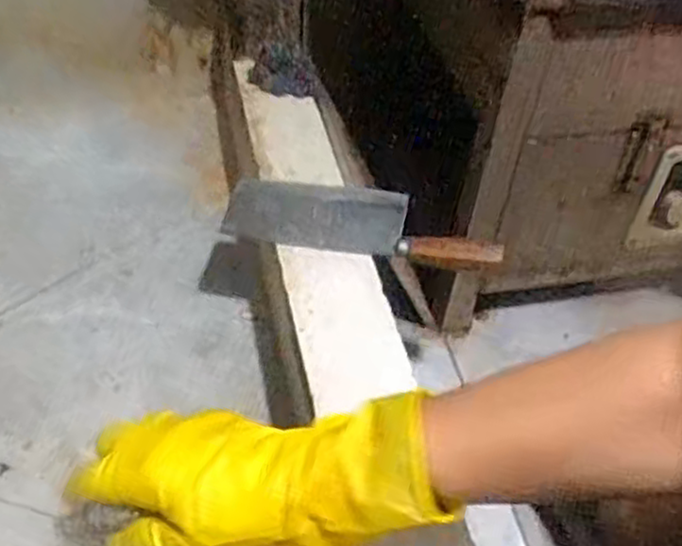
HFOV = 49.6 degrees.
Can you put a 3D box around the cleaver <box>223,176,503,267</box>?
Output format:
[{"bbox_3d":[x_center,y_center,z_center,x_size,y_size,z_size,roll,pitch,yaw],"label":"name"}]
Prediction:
[{"bbox_3d":[0.024,-0.056,0.770,0.284,0.041,0.097,12,44,5],"label":"cleaver"}]

